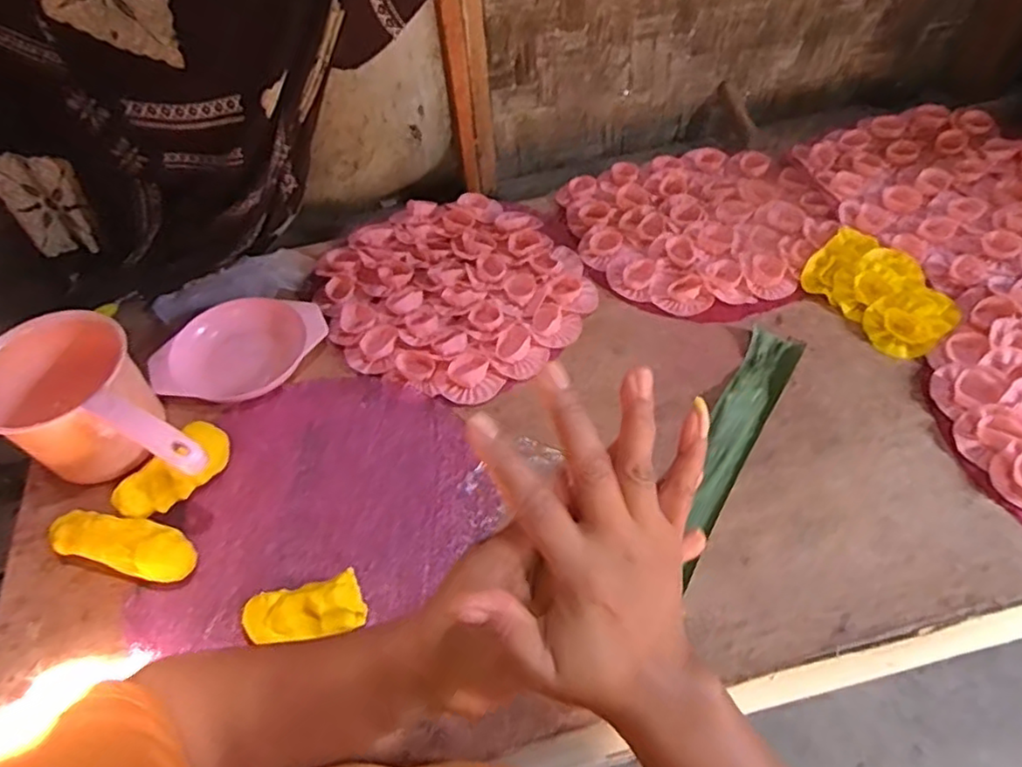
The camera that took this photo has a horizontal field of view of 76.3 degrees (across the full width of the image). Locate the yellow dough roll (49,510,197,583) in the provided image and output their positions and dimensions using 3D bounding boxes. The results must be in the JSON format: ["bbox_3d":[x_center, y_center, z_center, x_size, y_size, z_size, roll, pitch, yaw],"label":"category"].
[{"bbox_3d":[-0.360,0.152,0.604,0.134,0.054,0.044,8,55,11],"label":"yellow dough roll"}]

